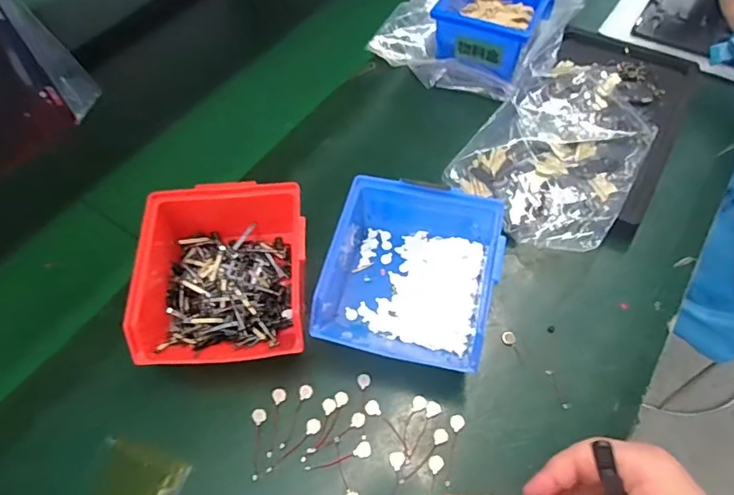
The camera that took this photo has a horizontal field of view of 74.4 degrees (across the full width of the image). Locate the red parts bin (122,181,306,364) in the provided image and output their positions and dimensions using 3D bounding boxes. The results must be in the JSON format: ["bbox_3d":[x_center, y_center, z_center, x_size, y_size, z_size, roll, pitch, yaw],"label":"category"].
[{"bbox_3d":[-0.106,0.022,0.383,0.122,0.067,0.142,-4,55,3],"label":"red parts bin"}]

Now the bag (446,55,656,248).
[{"bbox_3d":[0.190,-0.097,0.465,0.135,0.036,0.226,31,64,23],"label":"bag"}]

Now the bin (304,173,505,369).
[{"bbox_3d":[0.034,0.020,0.381,0.128,0.061,0.137,6,56,10],"label":"bin"}]

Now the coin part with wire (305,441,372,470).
[{"bbox_3d":[-0.019,0.147,0.335,0.047,0.004,0.010,-19,59,-8],"label":"coin part with wire"}]

